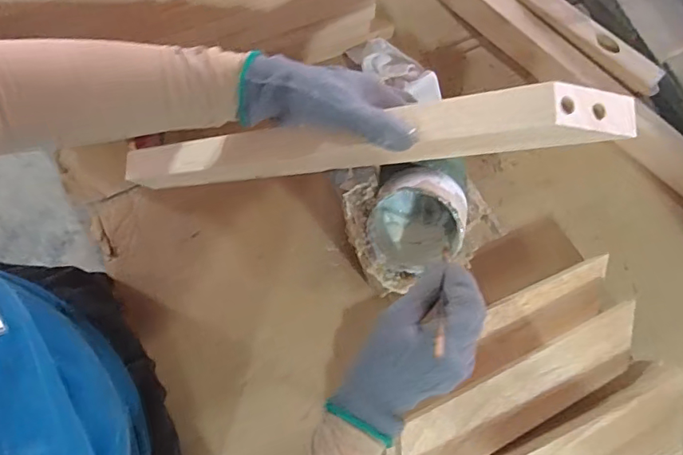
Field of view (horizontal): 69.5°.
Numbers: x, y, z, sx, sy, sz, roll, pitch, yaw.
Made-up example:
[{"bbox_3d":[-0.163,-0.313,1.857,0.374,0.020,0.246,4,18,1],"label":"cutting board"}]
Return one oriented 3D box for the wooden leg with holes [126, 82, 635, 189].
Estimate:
[{"bbox_3d":[-0.005,-0.067,0.408,0.425,0.053,0.036,-4,76,24],"label":"wooden leg with holes"}]

